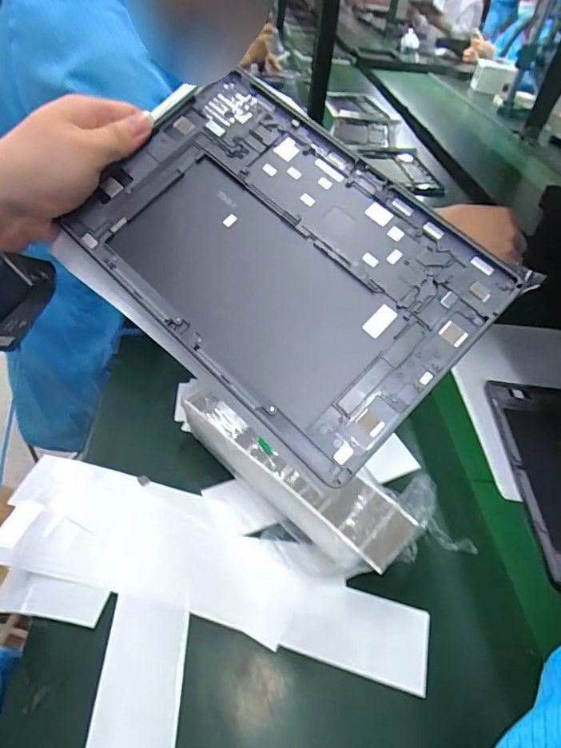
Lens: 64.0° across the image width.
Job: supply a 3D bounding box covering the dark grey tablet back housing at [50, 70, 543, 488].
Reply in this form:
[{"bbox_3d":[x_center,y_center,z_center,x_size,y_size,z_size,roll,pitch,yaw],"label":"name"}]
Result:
[{"bbox_3d":[-0.003,-0.076,0.284,0.254,0.008,0.172,40,81,13],"label":"dark grey tablet back housing"}]

